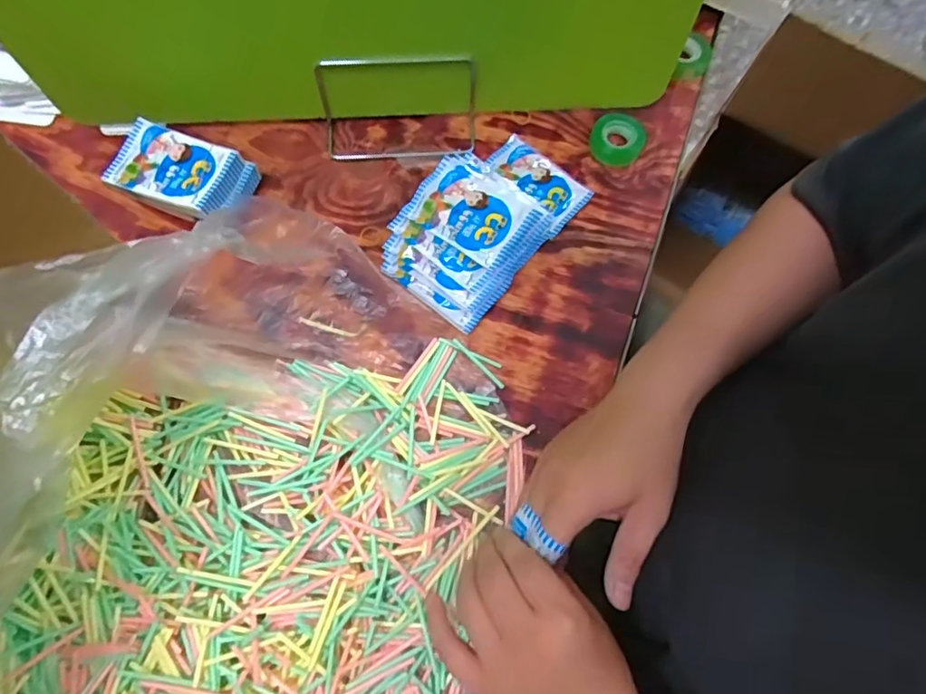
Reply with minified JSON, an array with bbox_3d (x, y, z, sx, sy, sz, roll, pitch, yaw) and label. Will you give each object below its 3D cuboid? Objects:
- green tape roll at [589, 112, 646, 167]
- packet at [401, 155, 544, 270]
[{"bbox_3d":[0.152,-0.205,0.575,0.049,0.019,0.048,1,70,-1],"label":"green tape roll"},{"bbox_3d":[0.010,-0.123,0.517,0.099,0.022,0.081,35,72,12],"label":"packet"}]

